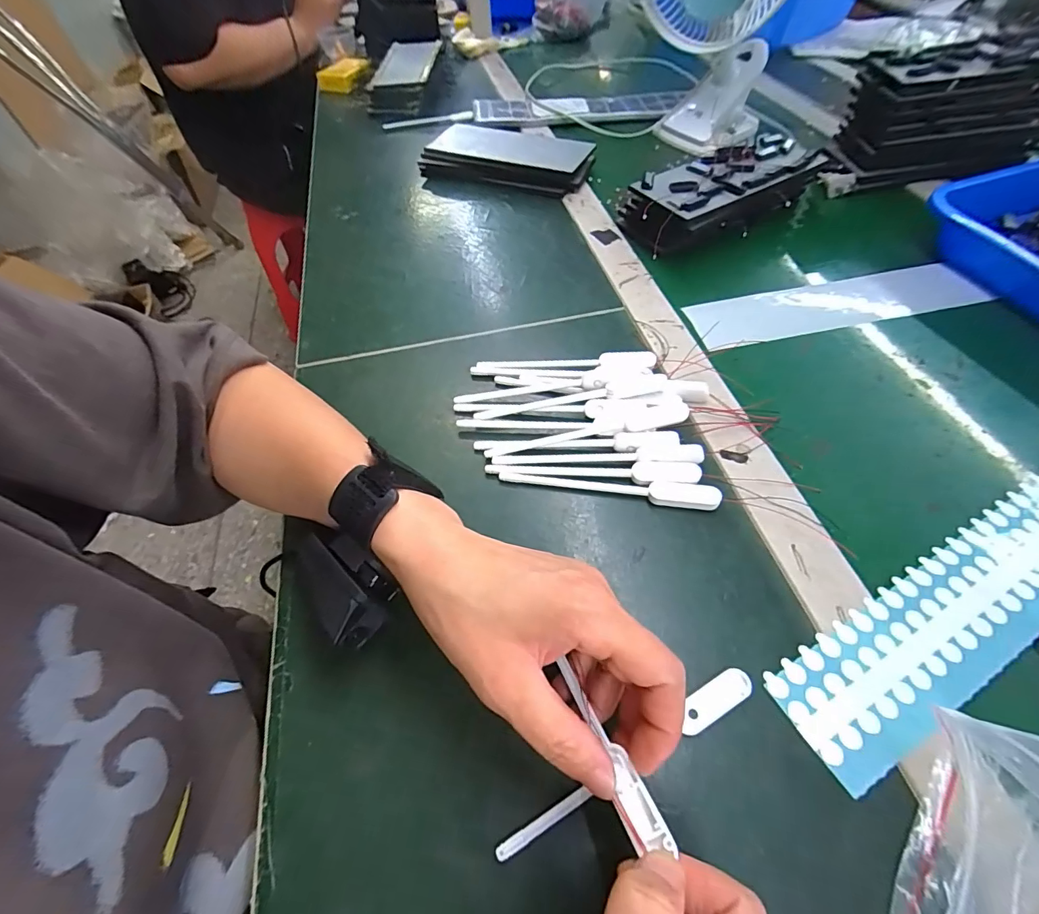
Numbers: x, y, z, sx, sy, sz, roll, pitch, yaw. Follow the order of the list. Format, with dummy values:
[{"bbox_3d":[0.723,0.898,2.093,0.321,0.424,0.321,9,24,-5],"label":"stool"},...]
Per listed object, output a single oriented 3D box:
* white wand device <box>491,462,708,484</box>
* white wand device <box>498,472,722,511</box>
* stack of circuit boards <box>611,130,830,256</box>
[{"bbox_3d":[0.049,0.011,0.312,0.143,0.008,0.015,1,55,3],"label":"white wand device"},{"bbox_3d":[0.059,0.019,0.307,0.143,0.009,0.015,8,55,7],"label":"white wand device"},{"bbox_3d":[0.207,-0.276,0.484,0.207,0.062,0.098,-24,57,-14],"label":"stack of circuit boards"}]

